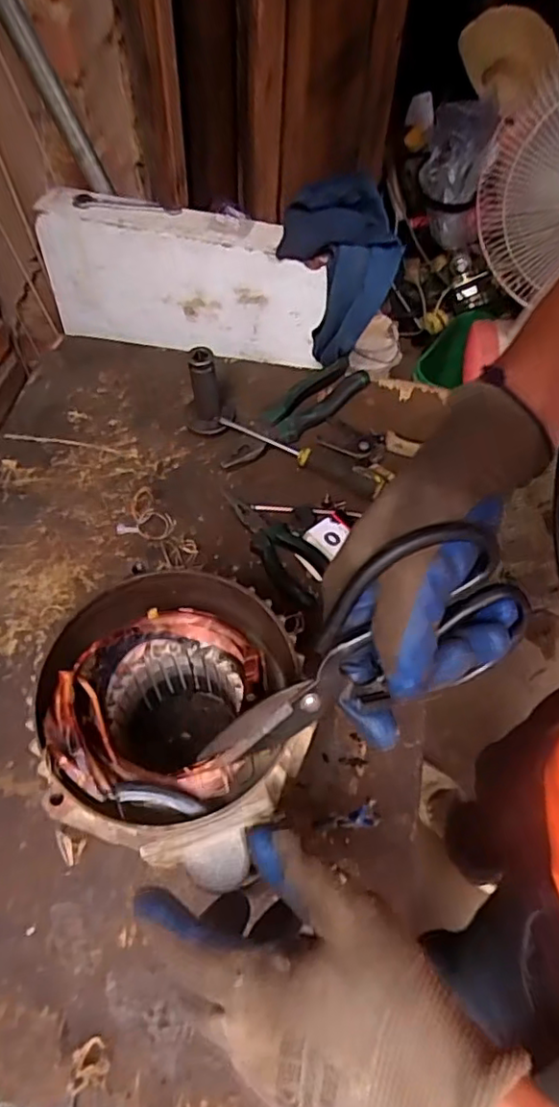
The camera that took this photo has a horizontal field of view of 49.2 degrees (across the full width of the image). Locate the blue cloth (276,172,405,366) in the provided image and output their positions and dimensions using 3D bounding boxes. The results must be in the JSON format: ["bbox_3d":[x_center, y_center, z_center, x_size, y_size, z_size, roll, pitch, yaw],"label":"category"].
[{"bbox_3d":[0.057,-0.314,0.659,0.098,0.133,0.133,-34,66,-20],"label":"blue cloth"}]

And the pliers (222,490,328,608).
[{"bbox_3d":[0.000,-0.014,0.581,0.056,0.019,0.146,-24,63,-16],"label":"pliers"}]

